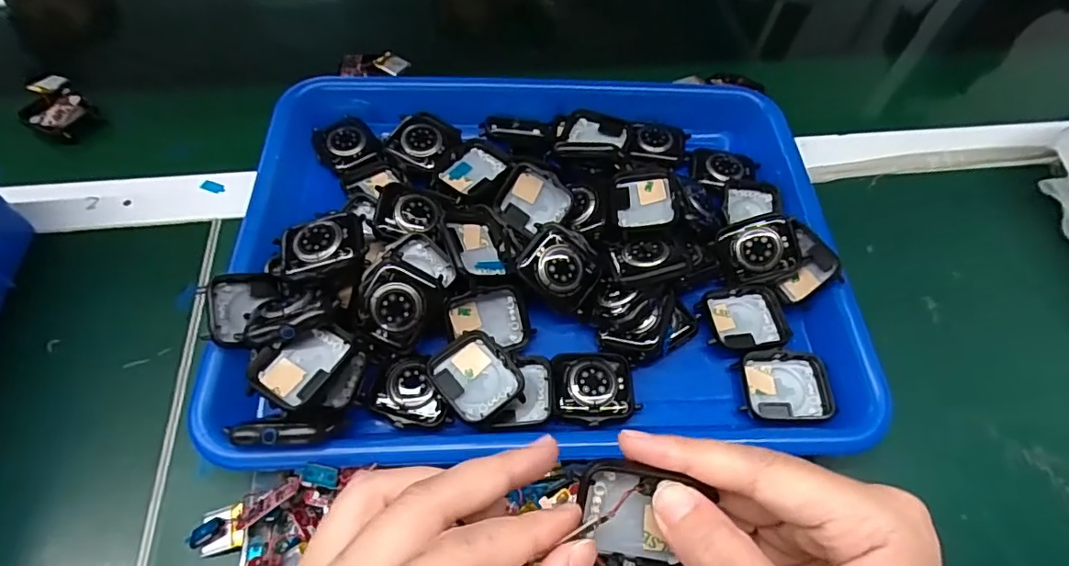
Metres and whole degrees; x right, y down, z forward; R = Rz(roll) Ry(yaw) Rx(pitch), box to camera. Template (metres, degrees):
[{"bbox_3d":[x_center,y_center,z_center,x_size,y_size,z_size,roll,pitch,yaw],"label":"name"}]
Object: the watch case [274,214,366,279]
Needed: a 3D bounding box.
[{"bbox_3d":[-0.106,-0.020,0.269,0.042,0.008,0.034,-13,60,-10],"label":"watch case"}]

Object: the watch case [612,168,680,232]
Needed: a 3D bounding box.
[{"bbox_3d":[0.063,-0.048,0.305,0.035,0.010,0.042,0,59,-3],"label":"watch case"}]

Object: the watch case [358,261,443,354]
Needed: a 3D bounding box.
[{"bbox_3d":[-0.068,0.012,0.262,0.034,0.008,0.039,26,93,-12],"label":"watch case"}]

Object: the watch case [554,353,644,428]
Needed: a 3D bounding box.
[{"bbox_3d":[0.030,0.051,0.268,0.040,0.007,0.037,-2,59,-4],"label":"watch case"}]

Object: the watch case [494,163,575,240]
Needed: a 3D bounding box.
[{"bbox_3d":[0.001,-0.047,0.312,0.042,0.038,0.010,27,21,7],"label":"watch case"}]

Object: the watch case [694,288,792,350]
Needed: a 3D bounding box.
[{"bbox_3d":[0.114,0.020,0.292,0.045,0.010,0.036,-4,59,-5],"label":"watch case"}]

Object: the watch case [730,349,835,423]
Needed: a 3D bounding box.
[{"bbox_3d":[0.128,0.053,0.275,0.044,0.010,0.035,2,59,-2],"label":"watch case"}]

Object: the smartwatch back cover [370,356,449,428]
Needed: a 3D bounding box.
[{"bbox_3d":[-0.060,0.053,0.263,0.035,0.014,0.034,1,59,-2],"label":"smartwatch back cover"}]

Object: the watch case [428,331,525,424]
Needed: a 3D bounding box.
[{"bbox_3d":[-0.028,0.046,0.262,0.036,0.011,0.042,-32,65,-20],"label":"watch case"}]

